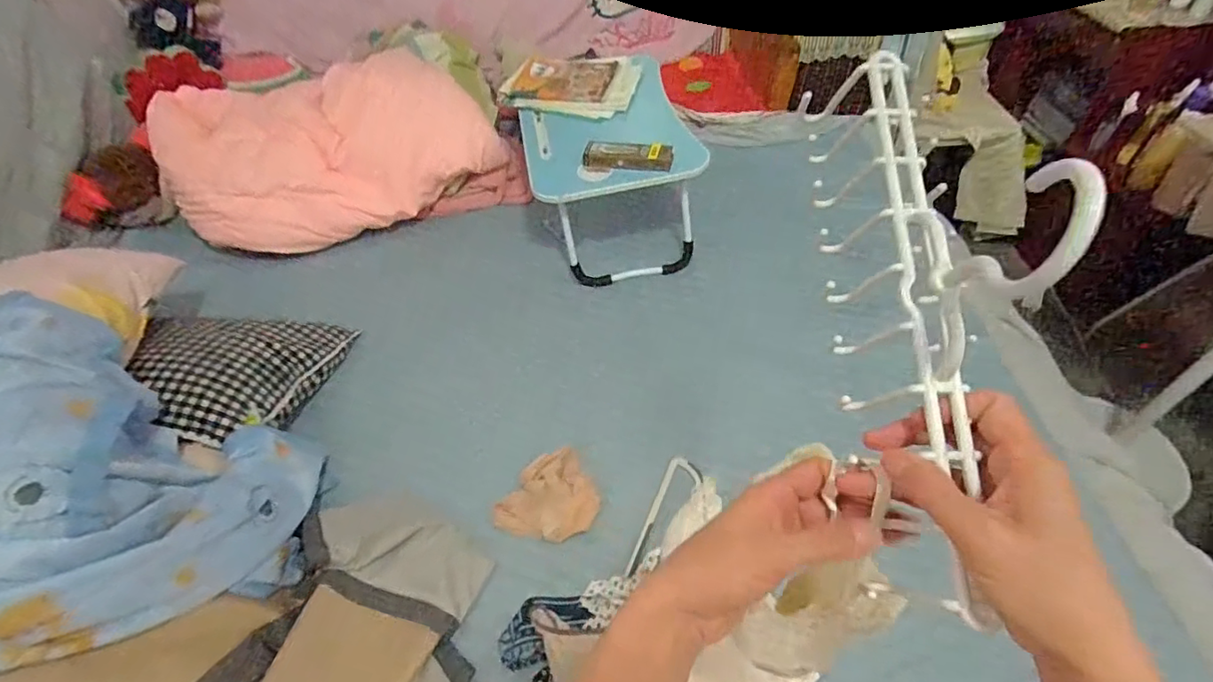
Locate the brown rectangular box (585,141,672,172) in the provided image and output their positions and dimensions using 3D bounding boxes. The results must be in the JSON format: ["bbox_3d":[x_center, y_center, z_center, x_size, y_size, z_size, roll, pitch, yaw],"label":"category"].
[{"bbox_3d":[0.045,-0.398,1.206,0.188,0.030,0.055,3,50,5],"label":"brown rectangular box"}]

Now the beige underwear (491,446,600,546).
[{"bbox_3d":[-0.089,0.267,0.958,0.149,0.018,0.166,26,55,23],"label":"beige underwear"}]

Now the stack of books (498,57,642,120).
[{"bbox_3d":[-0.090,-0.669,1.469,0.362,0.045,0.261,16,52,16],"label":"stack of books"}]

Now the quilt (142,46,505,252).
[{"bbox_3d":[-0.753,-0.534,1.537,0.821,0.255,0.508,-21,51,-14],"label":"quilt"}]

